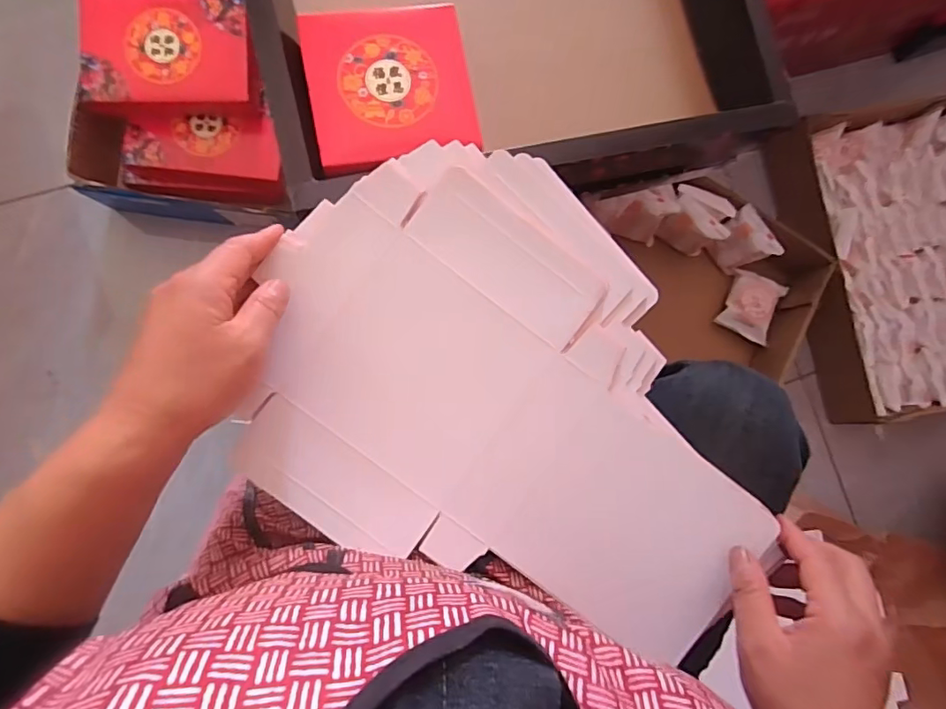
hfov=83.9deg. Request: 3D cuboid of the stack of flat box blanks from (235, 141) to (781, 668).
[{"bbox_3d":[0.035,0.019,0.342,0.317,0.028,0.254,20,83,-5],"label":"stack of flat box blanks"}]

